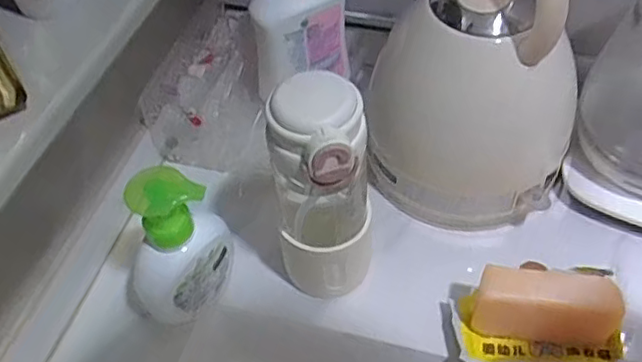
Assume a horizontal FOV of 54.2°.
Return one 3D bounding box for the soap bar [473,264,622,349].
[{"bbox_3d":[0.174,0.099,0.488,0.103,0.062,0.033,6,52,9],"label":"soap bar"}]

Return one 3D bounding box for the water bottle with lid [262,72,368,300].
[{"bbox_3d":[0.000,0.013,0.474,0.068,0.199,0.064,-2,51,2],"label":"water bottle with lid"}]

